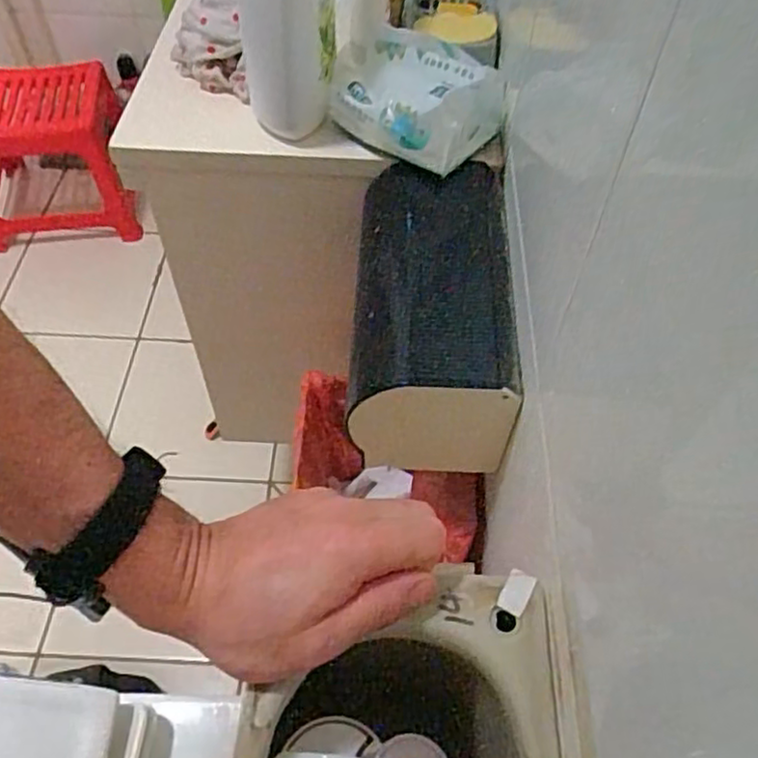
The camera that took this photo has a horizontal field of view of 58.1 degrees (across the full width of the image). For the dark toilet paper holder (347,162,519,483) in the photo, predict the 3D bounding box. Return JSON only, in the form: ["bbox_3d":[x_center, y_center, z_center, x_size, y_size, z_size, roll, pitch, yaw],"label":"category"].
[{"bbox_3d":[0.044,-0.057,0.554,0.114,0.114,0.239,3,54,1],"label":"dark toilet paper holder"}]

